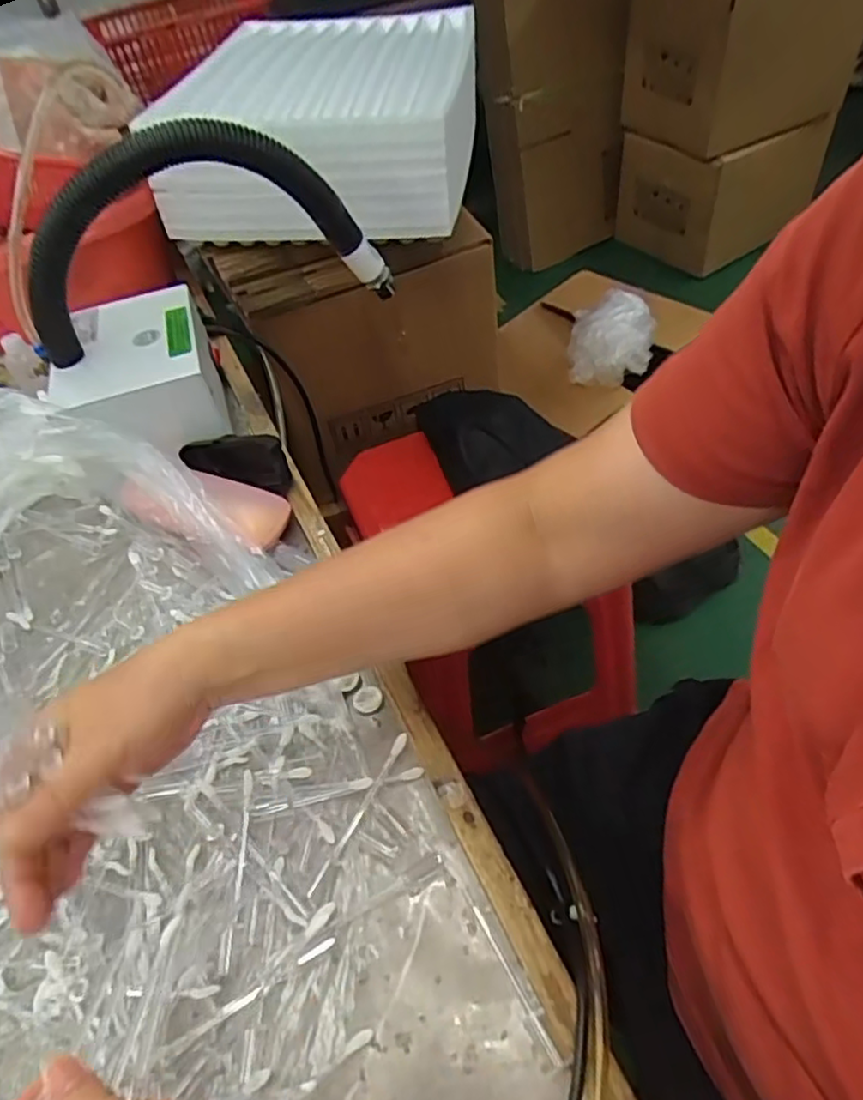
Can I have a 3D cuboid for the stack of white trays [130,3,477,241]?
[{"bbox_3d":[-0.120,-0.475,0.752,0.339,0.148,0.294,4,51,12],"label":"stack of white trays"}]

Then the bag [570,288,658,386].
[{"bbox_3d":[0.310,-0.367,1.167,0.132,0.093,0.168,7,52,14],"label":"bag"}]

